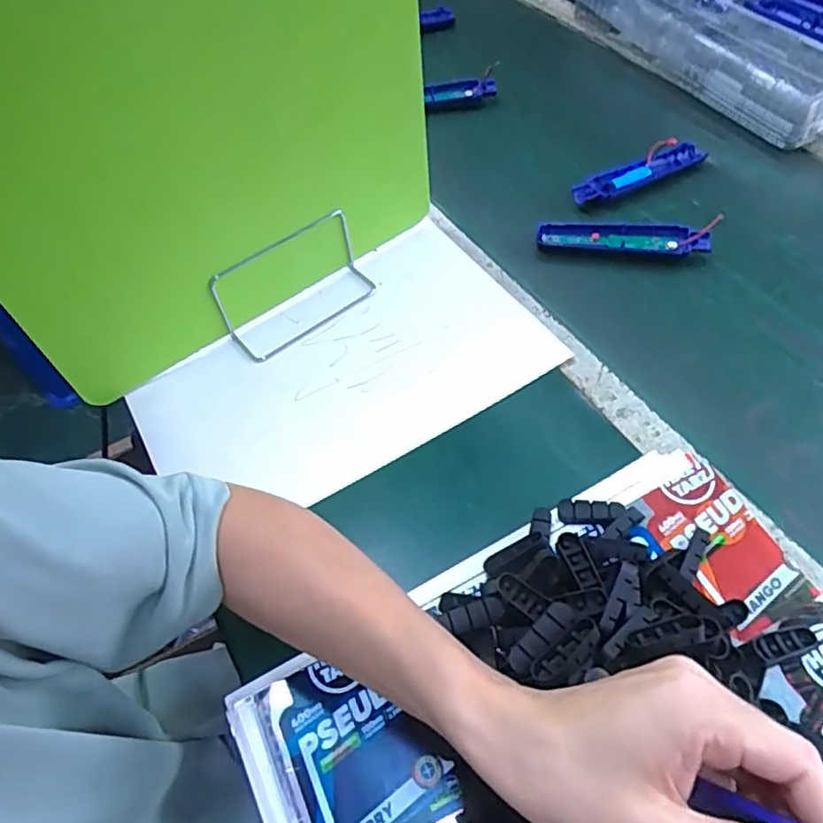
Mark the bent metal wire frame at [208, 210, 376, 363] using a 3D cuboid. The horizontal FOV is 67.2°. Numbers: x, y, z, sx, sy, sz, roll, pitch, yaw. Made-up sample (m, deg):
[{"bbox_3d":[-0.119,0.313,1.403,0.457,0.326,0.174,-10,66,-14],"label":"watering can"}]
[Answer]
[{"bbox_3d":[-0.106,-0.130,0.602,0.163,0.074,0.068,-39,61,-22],"label":"bent metal wire frame"}]

